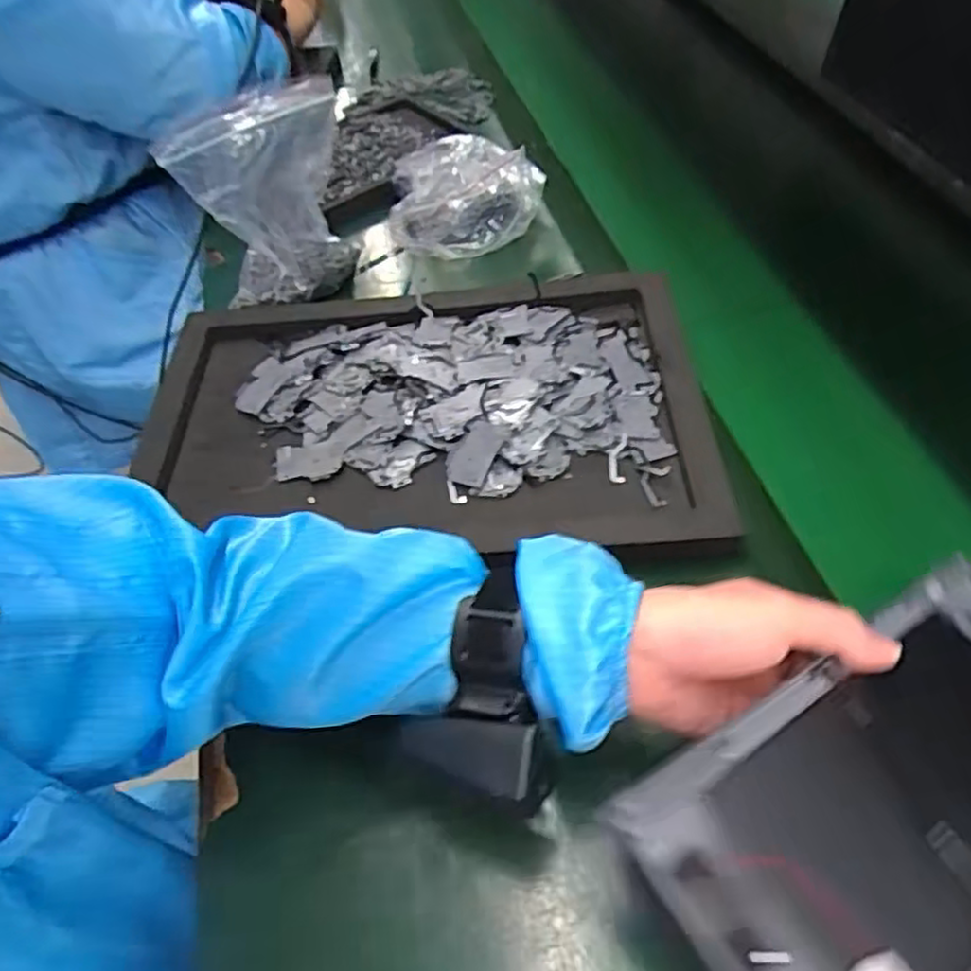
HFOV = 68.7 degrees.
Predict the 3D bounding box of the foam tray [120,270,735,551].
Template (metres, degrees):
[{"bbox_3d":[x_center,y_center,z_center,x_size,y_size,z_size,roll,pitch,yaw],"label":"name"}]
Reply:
[{"bbox_3d":[-0.052,-0.061,0.537,0.414,0.032,0.254,-1,52,2],"label":"foam tray"}]

